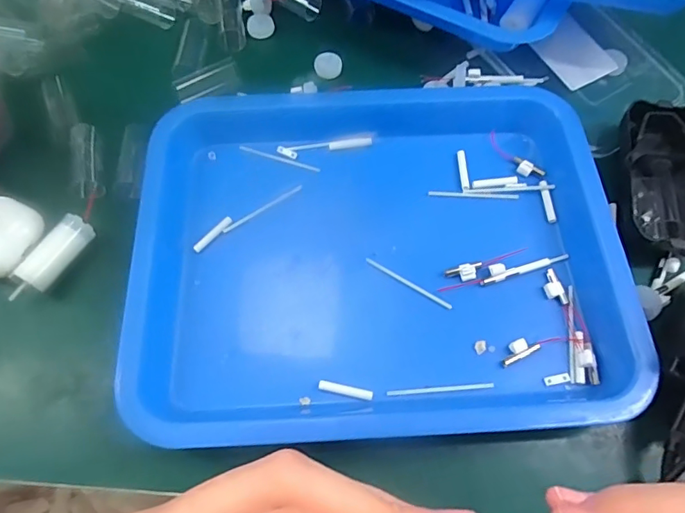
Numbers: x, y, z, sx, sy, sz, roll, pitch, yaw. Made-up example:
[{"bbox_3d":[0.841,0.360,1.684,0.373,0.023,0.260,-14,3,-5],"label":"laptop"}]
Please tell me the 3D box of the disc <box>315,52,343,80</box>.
[{"bbox_3d":[-0.011,-0.148,0.388,0.021,0.004,0.020,0,95,-4],"label":"disc"}]

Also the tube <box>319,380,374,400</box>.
[{"bbox_3d":[0.002,0.075,0.281,0.031,0.004,0.006,11,67,4],"label":"tube"}]

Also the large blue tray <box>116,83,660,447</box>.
[{"bbox_3d":[0.019,-0.013,0.311,0.279,0.034,0.232,-2,67,-2],"label":"large blue tray"}]

